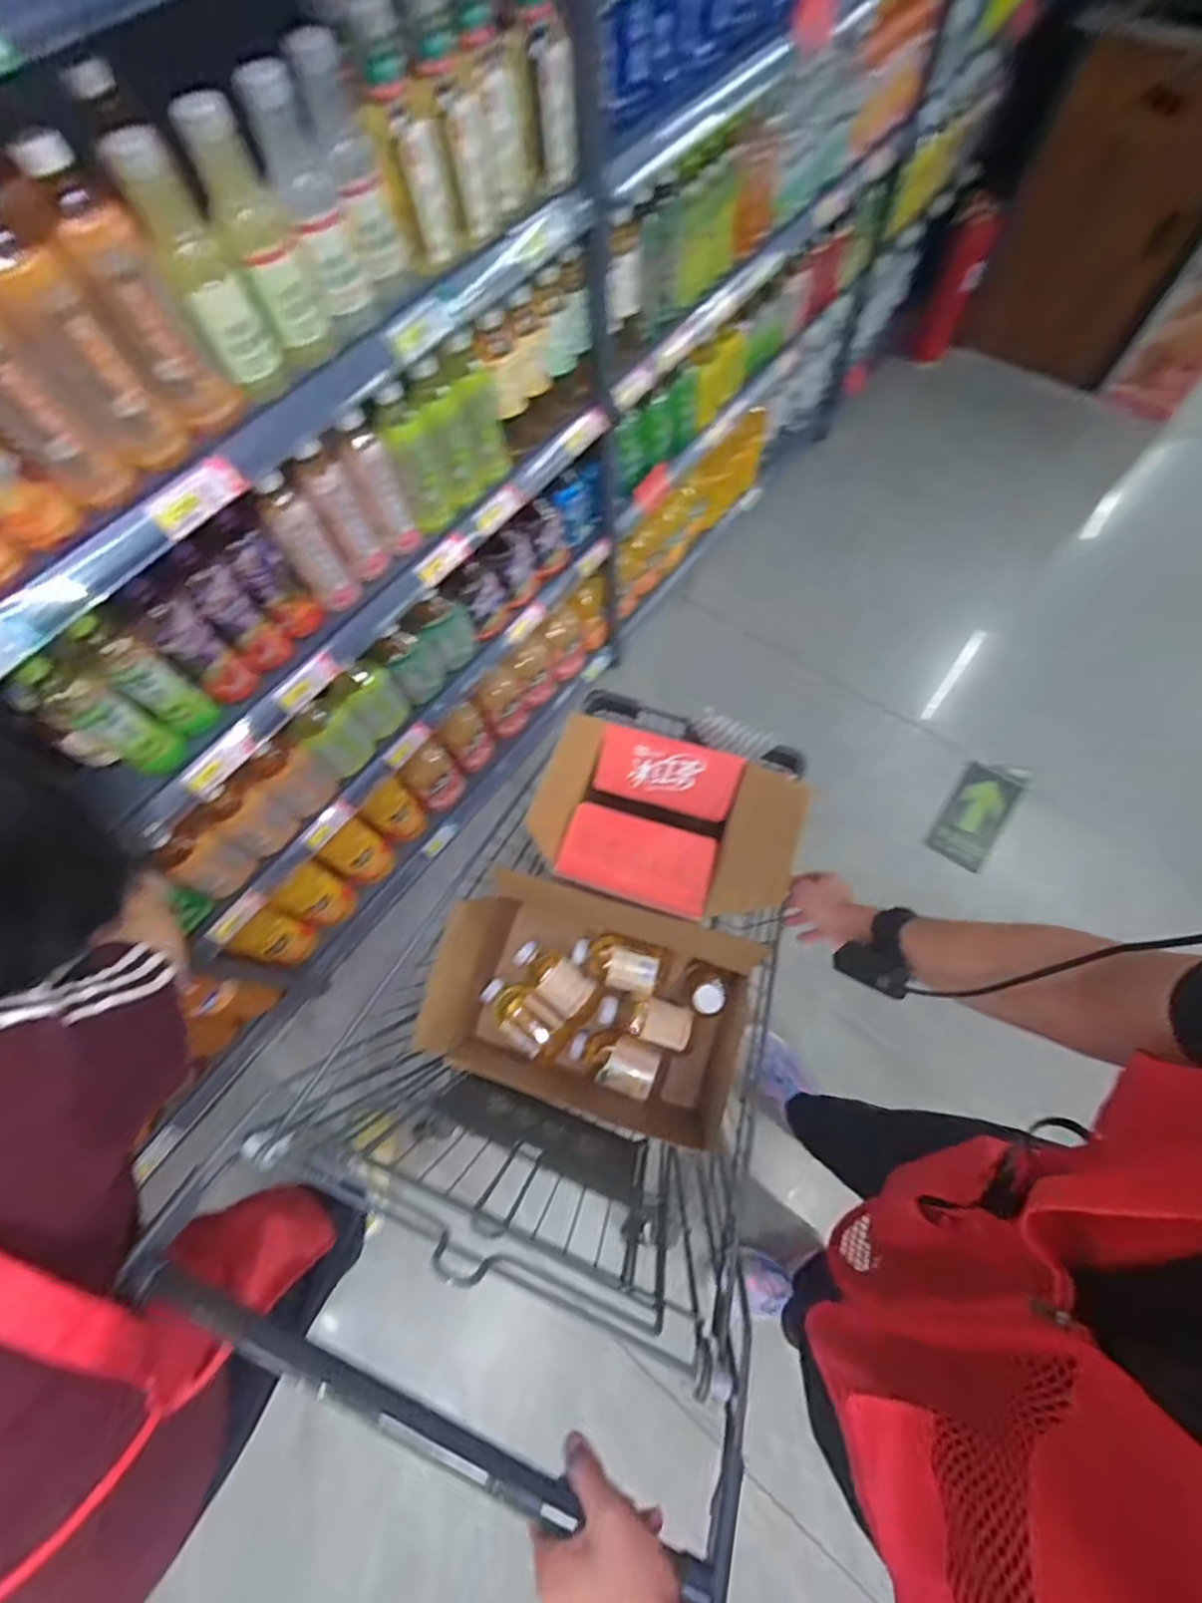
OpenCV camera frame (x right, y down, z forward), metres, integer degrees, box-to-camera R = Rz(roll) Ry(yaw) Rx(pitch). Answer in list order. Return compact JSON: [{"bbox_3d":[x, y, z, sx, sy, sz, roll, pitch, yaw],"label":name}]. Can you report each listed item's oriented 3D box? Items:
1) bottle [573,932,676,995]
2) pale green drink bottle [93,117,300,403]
[{"bbox_3d":[0.033,0.254,0.971,0.154,0.066,0.082,14,69,9],"label":"bottle"},{"bbox_3d":[-0.378,-0.499,0.586,0.069,0.195,0.070,-30,69,-10],"label":"pale green drink bottle"}]

